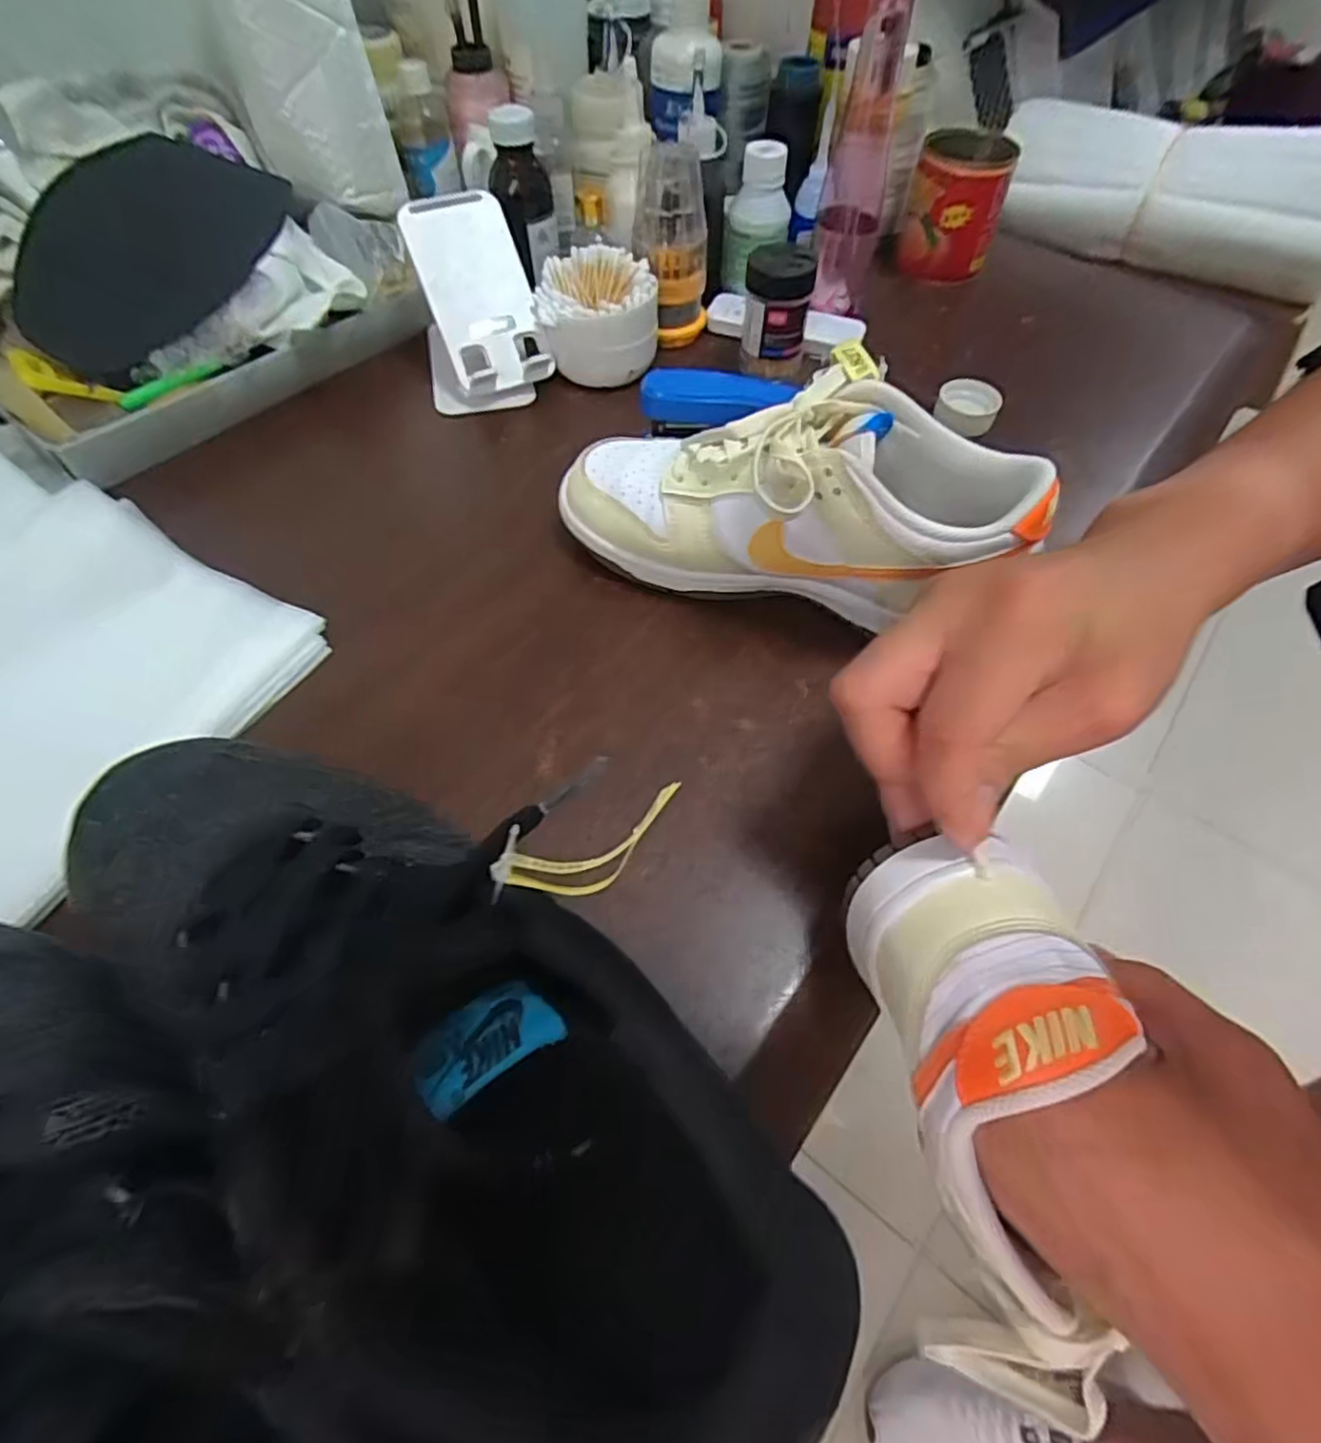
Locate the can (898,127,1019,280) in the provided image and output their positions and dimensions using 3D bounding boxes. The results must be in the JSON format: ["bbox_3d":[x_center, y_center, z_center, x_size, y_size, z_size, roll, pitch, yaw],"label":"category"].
[{"bbox_3d":[0.239,-0.417,0.568,0.076,0.078,0.084,20,59,12],"label":"can"}]

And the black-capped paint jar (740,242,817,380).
[{"bbox_3d":[0.079,-0.279,0.481,0.045,0.078,0.037,5,57,3],"label":"black-capped paint jar"}]

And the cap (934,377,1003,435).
[{"bbox_3d":[0.207,-0.211,0.474,0.039,0.020,0.040,0,57,0],"label":"cap"}]

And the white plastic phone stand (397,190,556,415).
[{"bbox_3d":[-0.125,-0.278,0.472,0.081,0.089,0.105,-18,59,-12],"label":"white plastic phone stand"}]

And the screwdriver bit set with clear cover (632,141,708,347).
[{"bbox_3d":[0.008,-0.326,0.486,0.055,0.113,0.043,-2,57,-2],"label":"screwdriver bit set with clear cover"}]

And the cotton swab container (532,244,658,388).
[{"bbox_3d":[-0.044,-0.277,0.485,0.083,0.065,0.069,-2,57,-2],"label":"cotton swab container"}]

